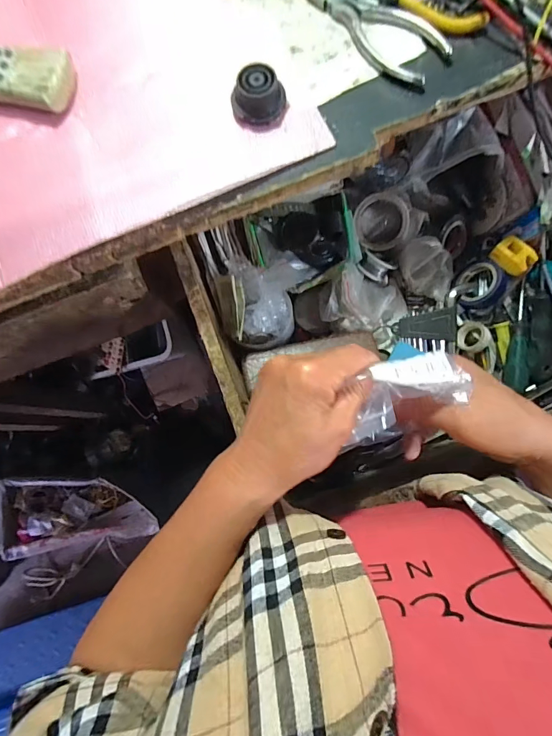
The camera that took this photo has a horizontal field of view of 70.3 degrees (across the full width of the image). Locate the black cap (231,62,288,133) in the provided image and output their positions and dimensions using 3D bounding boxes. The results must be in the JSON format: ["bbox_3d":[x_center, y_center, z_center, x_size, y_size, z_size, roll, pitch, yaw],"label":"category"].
[{"bbox_3d":[-0.013,-0.196,0.287,0.038,0.026,0.034,-7,80,2],"label":"black cap"}]

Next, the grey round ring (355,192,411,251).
[{"bbox_3d":[0.118,-0.163,0.436,0.057,0.013,0.061,4,101,19],"label":"grey round ring"}]

